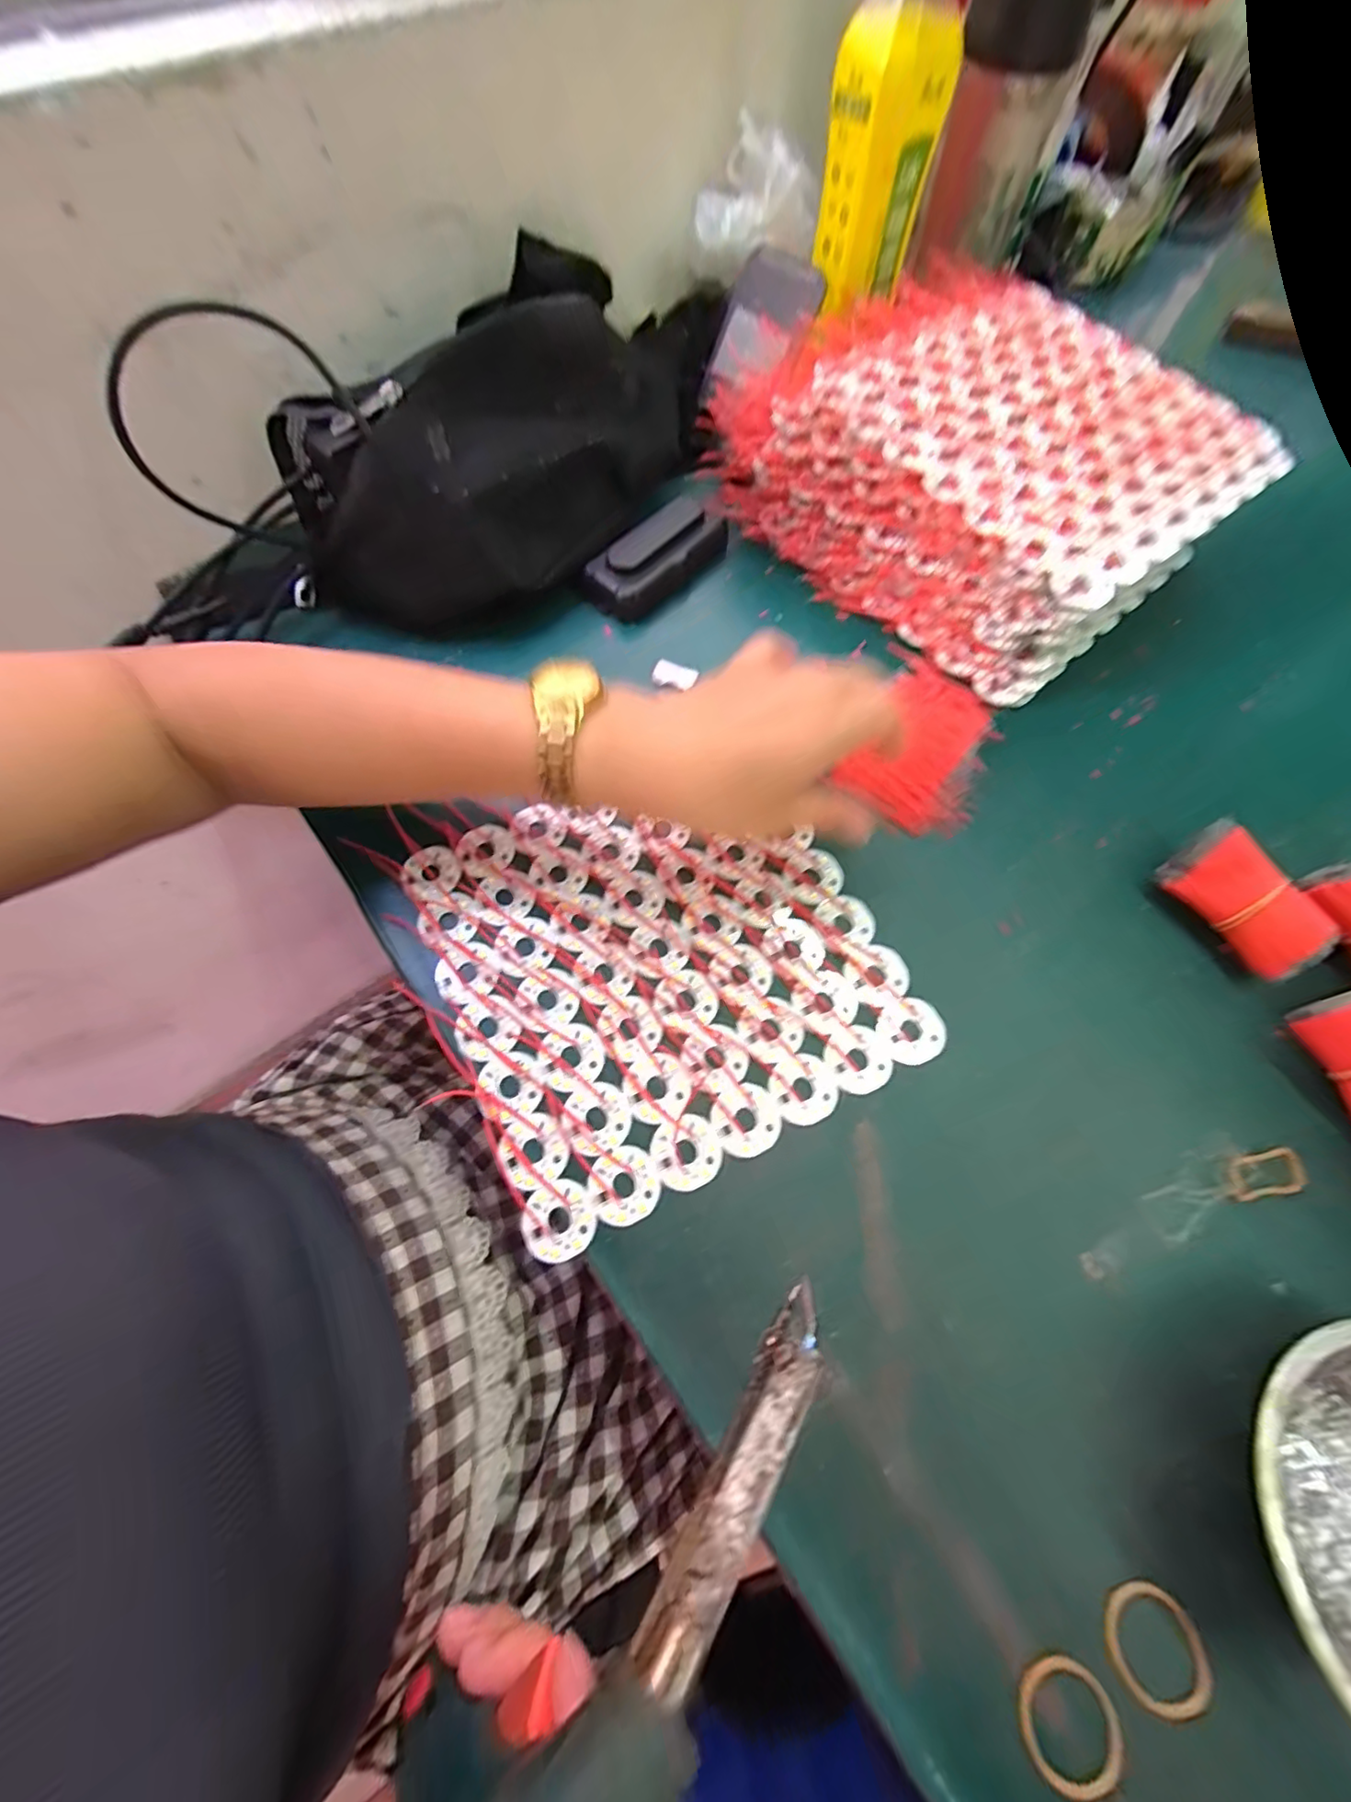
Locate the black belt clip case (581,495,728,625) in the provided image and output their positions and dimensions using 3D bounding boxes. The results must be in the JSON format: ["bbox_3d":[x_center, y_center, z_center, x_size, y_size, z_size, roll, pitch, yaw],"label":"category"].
[{"bbox_3d":[-0.012,-0.230,0.393,0.043,0.027,0.103,42,73,15],"label":"black belt clip case"}]

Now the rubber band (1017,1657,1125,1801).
[{"bbox_3d":[0.133,0.278,0.195,0.032,0.005,0.034,0,68,0],"label":"rubber band"}]

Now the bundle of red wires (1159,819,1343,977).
[{"bbox_3d":[0.285,0.001,0.296,0.034,0.035,0.073,-27,70,-11],"label":"bundle of red wires"}]

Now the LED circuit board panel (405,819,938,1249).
[{"bbox_3d":[-0.009,0.027,0.300,0.209,0.004,0.208,-25,70,-10],"label":"LED circuit board panel"}]

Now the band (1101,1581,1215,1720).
[{"bbox_3d":[0.168,0.261,0.203,0.032,0.005,0.035,-31,71,-12],"label":"band"}]

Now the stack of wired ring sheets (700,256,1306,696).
[{"bbox_3d":[0.199,-0.291,0.390,0.276,0.083,0.241,43,74,15],"label":"stack of wired ring sheets"}]

